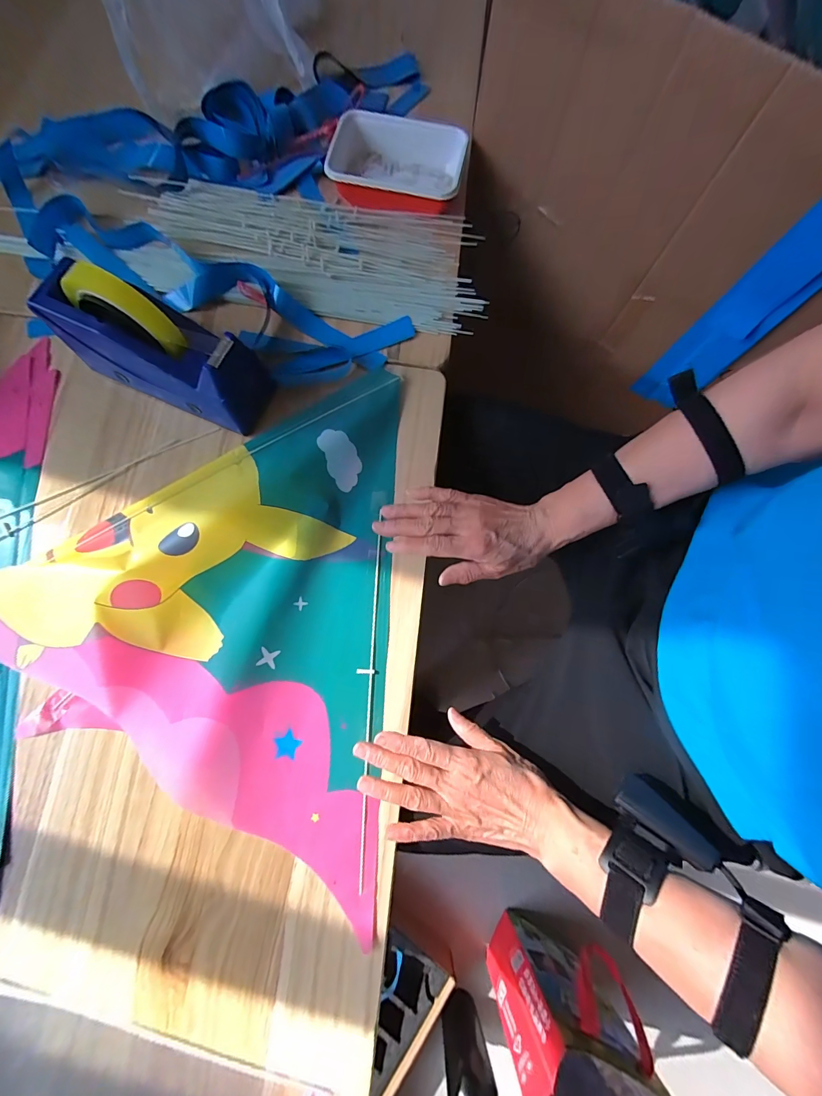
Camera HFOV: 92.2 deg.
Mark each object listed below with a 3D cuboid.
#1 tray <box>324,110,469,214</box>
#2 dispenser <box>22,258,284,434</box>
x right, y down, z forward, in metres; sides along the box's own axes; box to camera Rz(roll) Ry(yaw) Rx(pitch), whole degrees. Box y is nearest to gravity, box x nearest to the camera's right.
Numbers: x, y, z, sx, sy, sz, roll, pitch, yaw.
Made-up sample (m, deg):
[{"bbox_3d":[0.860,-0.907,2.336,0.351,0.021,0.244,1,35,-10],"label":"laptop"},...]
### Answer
[{"bbox_3d":[-0.025,-0.493,0.509,0.175,0.040,0.118,11,77,1],"label":"tray"},{"bbox_3d":[-0.253,-0.202,0.403,0.205,0.118,0.073,22,78,3],"label":"dispenser"}]

